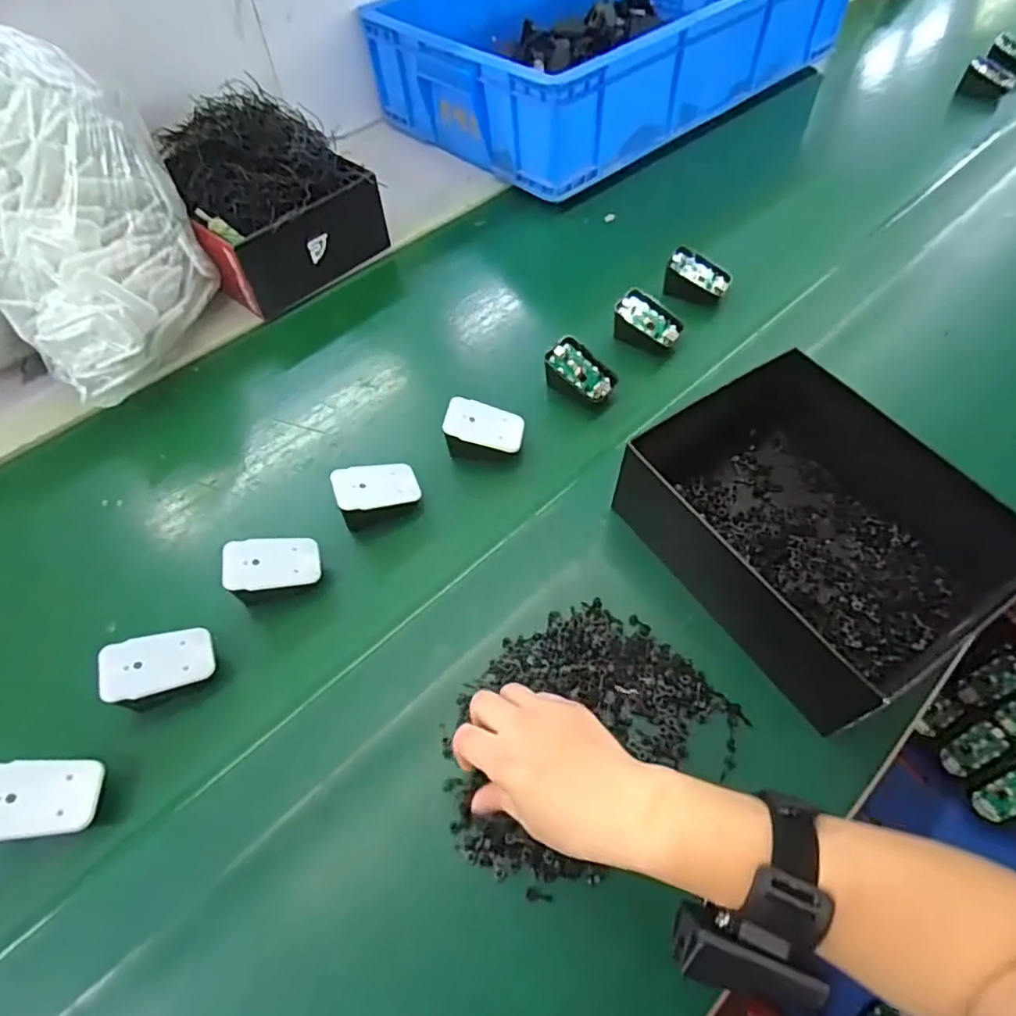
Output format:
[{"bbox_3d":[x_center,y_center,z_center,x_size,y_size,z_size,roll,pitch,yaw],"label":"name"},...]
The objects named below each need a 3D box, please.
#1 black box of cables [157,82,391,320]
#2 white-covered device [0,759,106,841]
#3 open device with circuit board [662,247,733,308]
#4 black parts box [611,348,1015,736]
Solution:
[{"bbox_3d":[-0.264,-0.342,0.688,0.185,0.140,0.159,-38,62,-21],"label":"black box of cables"},{"bbox_3d":[-0.297,0.182,0.393,0.067,0.010,0.046,8,48,-28],"label":"white-covered device"},{"bbox_3d":[0.208,-0.251,0.682,0.070,0.043,0.042,14,58,12],"label":"open device with circuit board"},{"bbox_3d":[0.232,0.012,0.479,0.197,0.078,0.242,-34,61,-19],"label":"black parts box"}]

